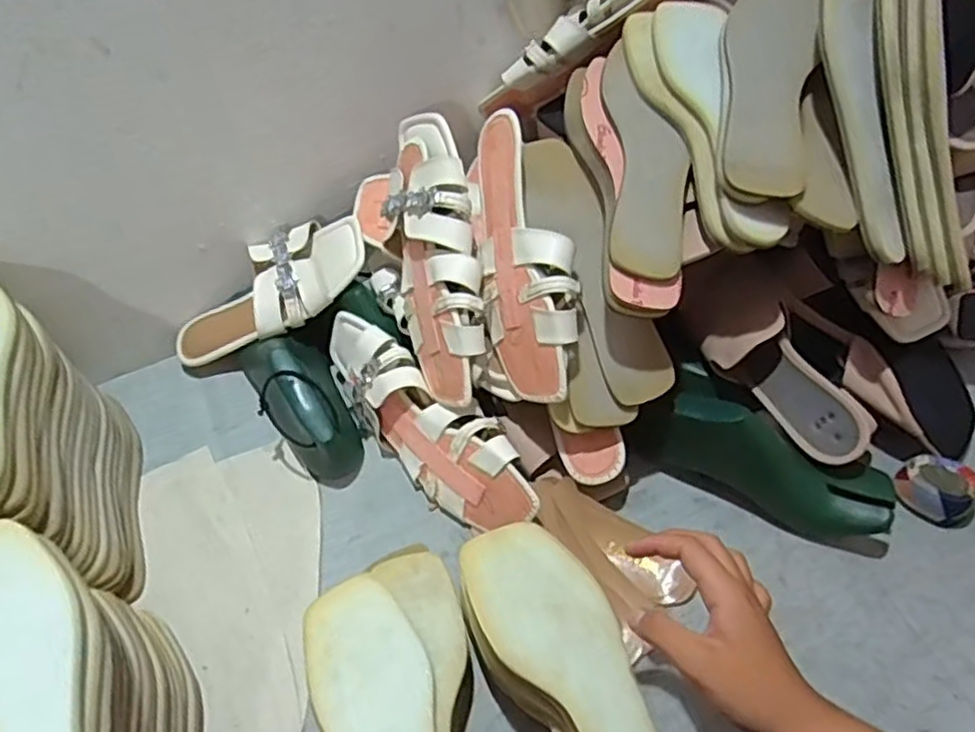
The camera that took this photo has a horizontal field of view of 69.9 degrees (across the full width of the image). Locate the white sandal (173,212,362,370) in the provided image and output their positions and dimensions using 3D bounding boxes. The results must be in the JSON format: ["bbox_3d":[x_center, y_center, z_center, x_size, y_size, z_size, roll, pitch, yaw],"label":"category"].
[{"bbox_3d":[-0.233,-0.070,0.718,0.245,0.050,0.088,-31,54,14],"label":"white sandal"}]

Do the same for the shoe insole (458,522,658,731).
[{"bbox_3d":[0.068,0.212,0.471,0.081,0.013,0.238,-33,61,-9],"label":"shoe insole"}]

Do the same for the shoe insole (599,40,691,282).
[{"bbox_3d":[0.130,-0.174,0.583,0.070,0.008,0.224,-3,69,1],"label":"shoe insole"}]

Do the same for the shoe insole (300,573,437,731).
[{"bbox_3d":[-0.058,0.251,0.459,0.079,0.008,0.241,-14,52,-24],"label":"shoe insole"}]

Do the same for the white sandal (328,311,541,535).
[{"bbox_3d":[-0.062,0.058,0.668,0.274,0.109,0.065,36,26,23],"label":"white sandal"}]

